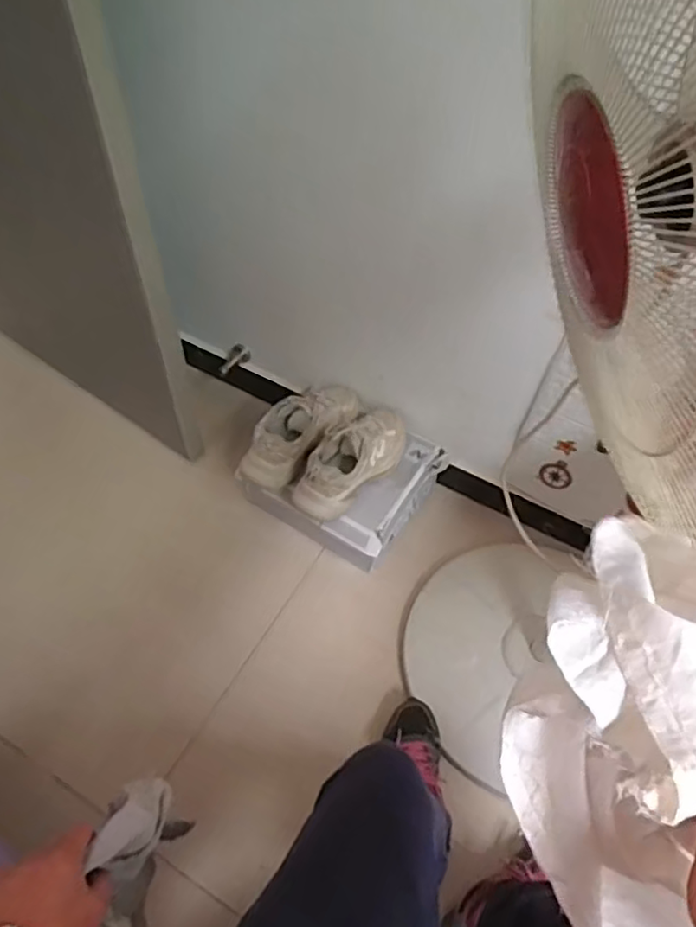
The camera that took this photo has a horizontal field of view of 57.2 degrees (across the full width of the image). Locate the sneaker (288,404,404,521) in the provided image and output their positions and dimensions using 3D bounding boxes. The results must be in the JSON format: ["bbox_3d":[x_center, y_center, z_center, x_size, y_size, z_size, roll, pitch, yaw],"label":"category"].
[{"bbox_3d":[0.013,-0.016,1.115,0.117,0.109,0.245,26,56,16],"label":"sneaker"}]

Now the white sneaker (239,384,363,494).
[{"bbox_3d":[-0.080,-0.069,1.154,0.116,0.104,0.256,27,57,16],"label":"white sneaker"}]

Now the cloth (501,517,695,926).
[{"bbox_3d":[0.126,0.151,0.310,0.091,0.197,0.126,3,23,0],"label":"cloth"}]

